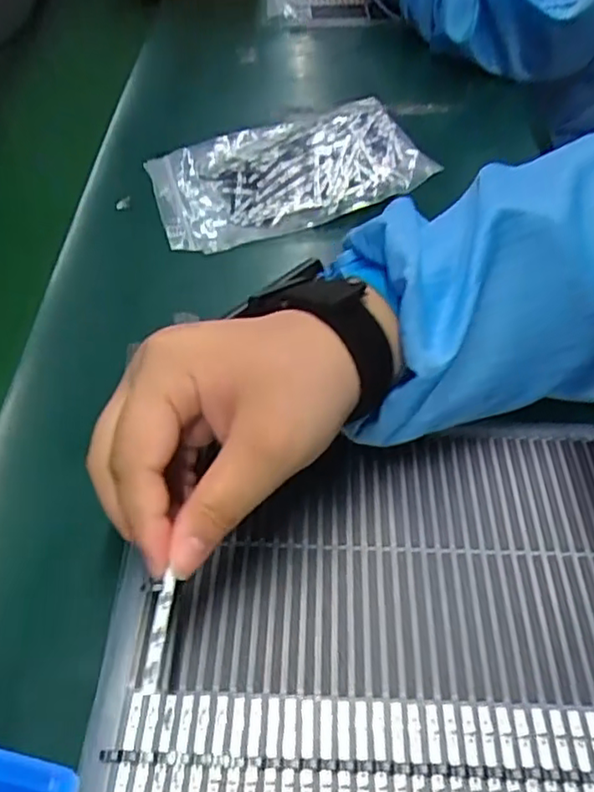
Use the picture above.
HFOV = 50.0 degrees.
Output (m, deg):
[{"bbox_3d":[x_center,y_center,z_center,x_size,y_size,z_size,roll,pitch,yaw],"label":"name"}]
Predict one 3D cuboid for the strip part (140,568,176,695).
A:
[{"bbox_3d":[-0.047,0.080,0.219,0.005,0.004,0.042,-2,43,4],"label":"strip part"}]

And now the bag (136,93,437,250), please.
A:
[{"bbox_3d":[-0.006,-0.170,0.478,0.198,0.024,0.127,-19,51,-12],"label":"bag"}]

